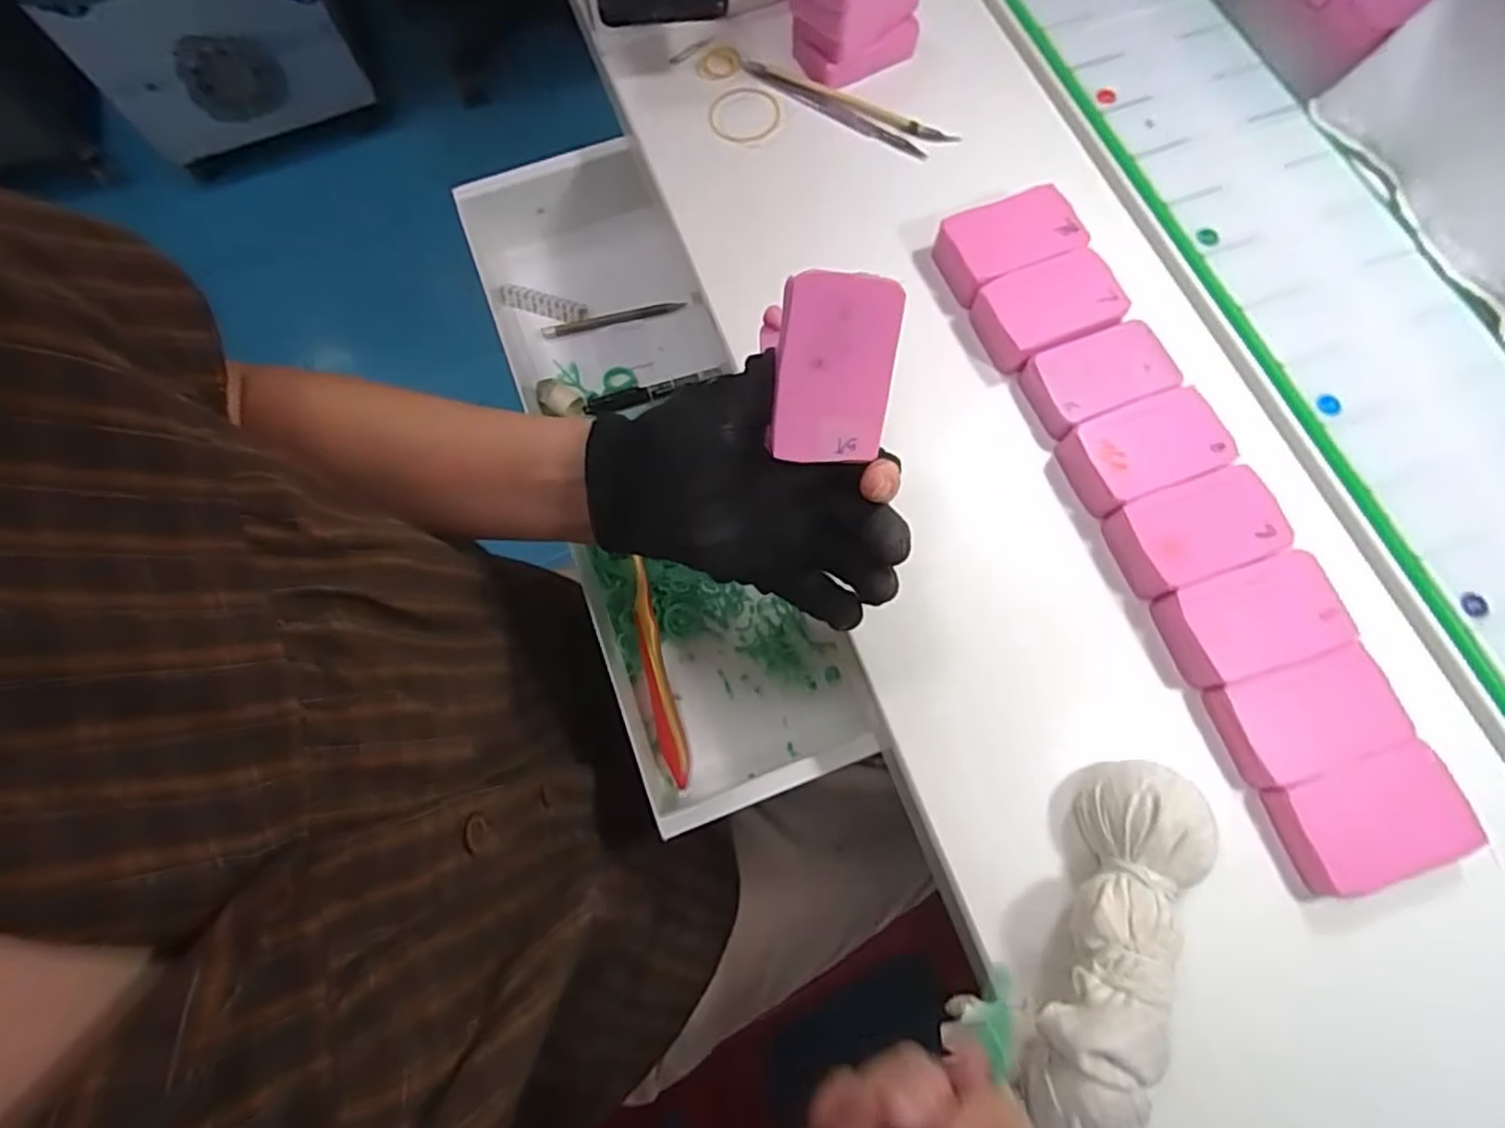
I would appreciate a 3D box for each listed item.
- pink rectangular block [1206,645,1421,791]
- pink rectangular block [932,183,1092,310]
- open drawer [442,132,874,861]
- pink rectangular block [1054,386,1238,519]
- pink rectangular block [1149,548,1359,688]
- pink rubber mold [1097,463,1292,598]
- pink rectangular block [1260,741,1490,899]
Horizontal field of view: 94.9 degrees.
[{"bbox_3d":[0.248,0.068,0.309,0.073,0.017,0.045,-16,73,-3],"label":"pink rectangular block"},{"bbox_3d":[0.143,-0.177,0.385,0.076,0.025,0.044,-23,73,-5],"label":"pink rectangular block"},{"bbox_3d":[-0.066,-0.068,0.458,0.184,0.074,0.442,-20,73,-5],"label":"open drawer"},{"bbox_3d":[0.193,-0.055,0.346,0.082,0.023,0.045,-22,73,-5],"label":"pink rectangular block"},{"bbox_3d":[0.231,0.027,0.320,0.072,0.023,0.046,-17,73,-3],"label":"pink rectangular block"},{"bbox_3d":[0.214,-0.015,0.333,0.073,0.026,0.045,-18,73,-3],"label":"pink rubber mold"},{"bbox_3d":[0.266,0.109,0.296,0.075,0.015,0.045,-16,73,-3],"label":"pink rectangular block"}]

